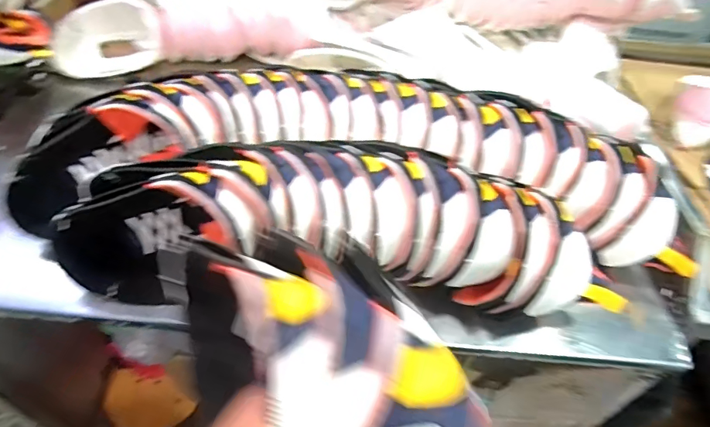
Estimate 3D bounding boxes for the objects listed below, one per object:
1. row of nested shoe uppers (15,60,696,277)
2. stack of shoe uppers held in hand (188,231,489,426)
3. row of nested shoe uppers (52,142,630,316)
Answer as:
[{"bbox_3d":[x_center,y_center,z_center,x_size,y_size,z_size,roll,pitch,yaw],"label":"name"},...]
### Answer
[{"bbox_3d":[-0.002,-0.079,0.558,0.796,0.128,0.219,5,46,2],"label":"row of nested shoe uppers"},{"bbox_3d":[0.000,0.108,0.233,0.098,0.077,0.199,-37,76,-31],"label":"stack of shoe uppers held in hand"},{"bbox_3d":[-0.023,0.019,0.487,0.600,0.148,0.127,5,46,2],"label":"row of nested shoe uppers"}]

